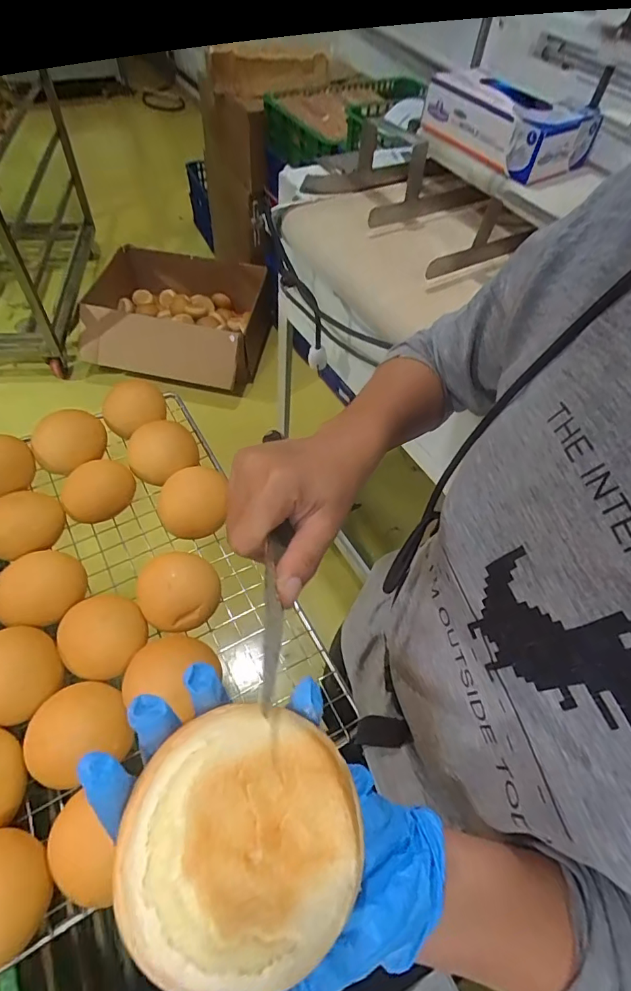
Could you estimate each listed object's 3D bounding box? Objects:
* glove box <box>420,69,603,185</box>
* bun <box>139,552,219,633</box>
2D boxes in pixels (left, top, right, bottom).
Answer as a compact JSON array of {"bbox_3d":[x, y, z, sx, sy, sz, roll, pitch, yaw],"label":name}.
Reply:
[{"bbox_3d":[0.263,-0.512,0.651,0.119,0.065,0.203,-37,65,-26],"label":"glove box"},{"bbox_3d":[-0.147,0.104,0.515,0.080,0.049,0.080,2,55,-3],"label":"bun"}]

